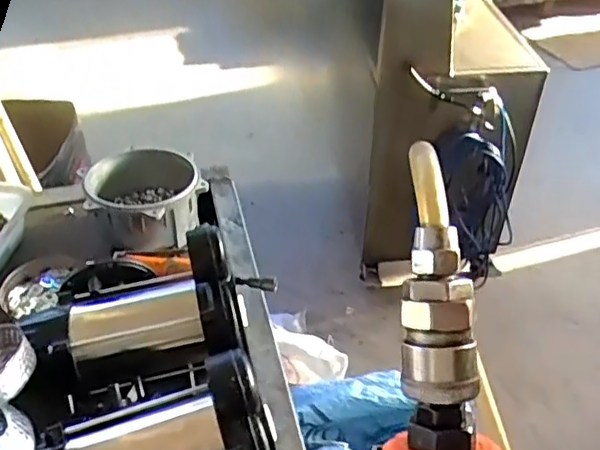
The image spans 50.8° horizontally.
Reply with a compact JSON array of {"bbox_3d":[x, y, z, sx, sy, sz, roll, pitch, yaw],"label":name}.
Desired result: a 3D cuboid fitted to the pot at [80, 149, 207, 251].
[{"bbox_3d":[-0.210,-0.039,0.855,0.143,0.083,0.155,0,42,0],"label":"pot"}]

